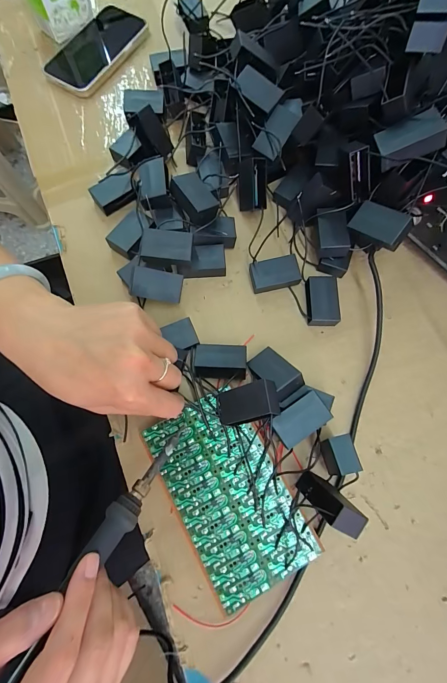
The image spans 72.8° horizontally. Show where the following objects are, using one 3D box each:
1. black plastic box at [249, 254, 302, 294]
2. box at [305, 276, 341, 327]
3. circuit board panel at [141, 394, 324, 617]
[{"bbox_3d":[0.053,-0.070,0.316,0.050,0.021,0.026,-10,75,-3],"label":"black plastic box"},{"bbox_3d":[0.100,-0.041,0.310,0.029,0.018,0.047,-3,75,-1],"label":"box"},{"bbox_3d":[0.005,0.129,0.265,0.090,0.013,0.155,-28,77,-8],"label":"circuit board panel"}]

